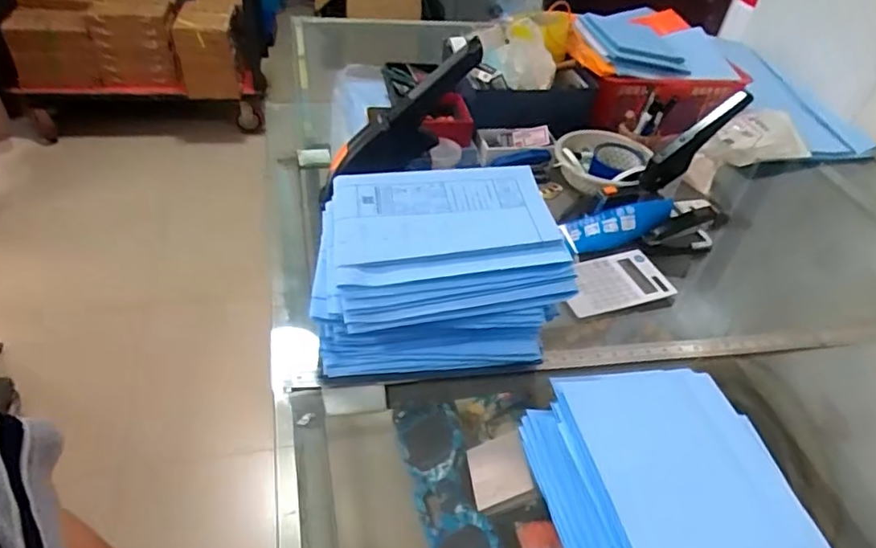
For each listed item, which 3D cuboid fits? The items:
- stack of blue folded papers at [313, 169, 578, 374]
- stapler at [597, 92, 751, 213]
[{"bbox_3d":[-0.008,-0.012,0.818,0.309,0.161,0.252,-2,43,-10],"label":"stack of blue folded papers"},{"bbox_3d":[0.438,-0.225,0.997,0.065,0.211,0.035,28,26,-40],"label":"stapler"}]

